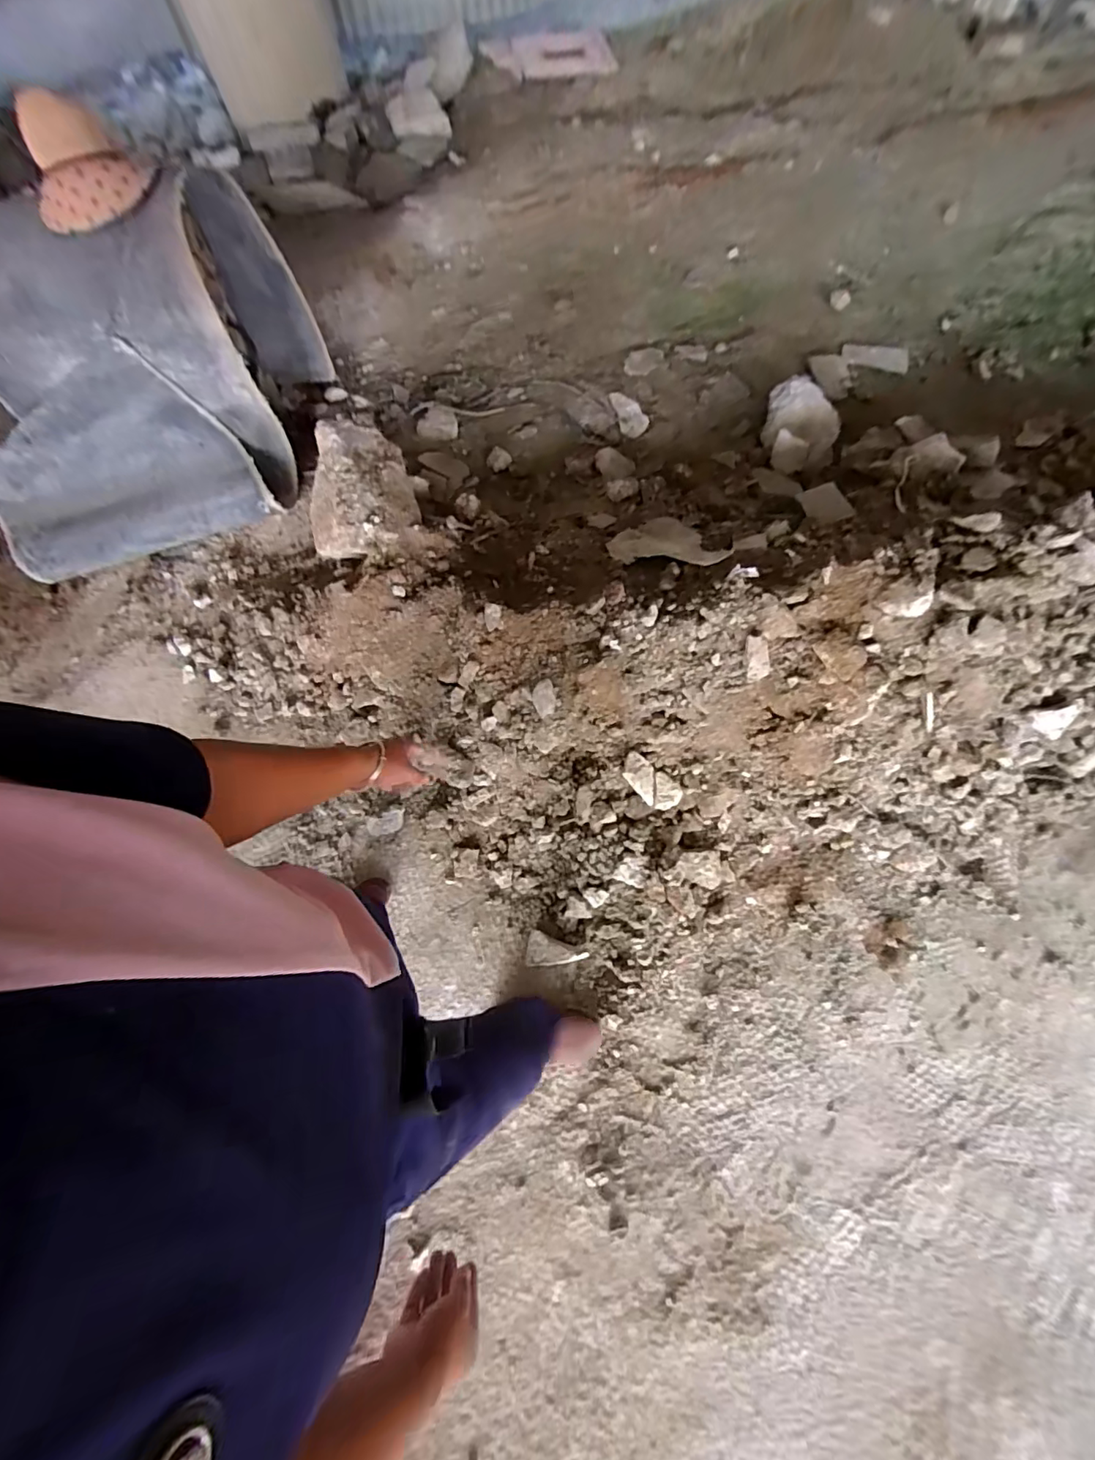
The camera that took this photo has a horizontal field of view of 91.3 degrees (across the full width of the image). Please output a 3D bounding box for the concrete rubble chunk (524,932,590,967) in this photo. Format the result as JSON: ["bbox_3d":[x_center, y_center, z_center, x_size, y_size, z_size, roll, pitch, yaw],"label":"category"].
[{"bbox_3d":[0.020,0.519,1.246,0.137,0.024,0.071,5,56,15],"label":"concrete rubble chunk"}]

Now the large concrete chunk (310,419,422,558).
[{"bbox_3d":[-0.529,-0.657,1.461,0.297,0.132,0.449,-18,71,-5],"label":"large concrete chunk"}]

